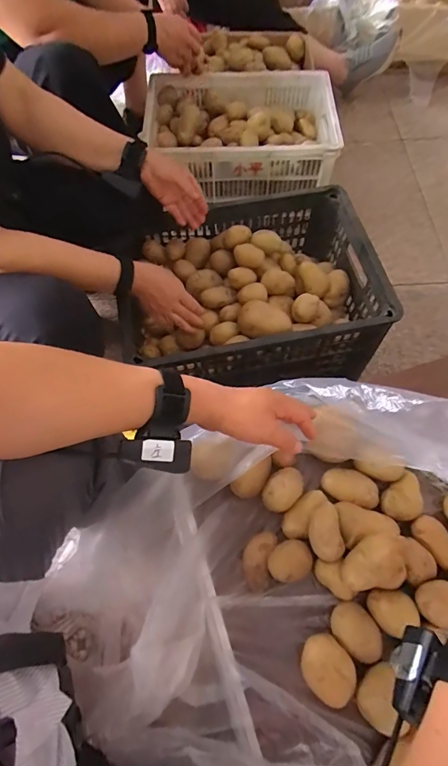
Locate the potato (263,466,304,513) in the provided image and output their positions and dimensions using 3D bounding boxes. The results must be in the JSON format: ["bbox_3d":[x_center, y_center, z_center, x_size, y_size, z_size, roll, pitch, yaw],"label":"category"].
[{"bbox_3d":[0.083,0.151,0.546,0.044,0.033,0.064,35,69,15],"label":"potato"}]

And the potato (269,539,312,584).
[{"bbox_3d":[0.084,0.230,0.502,0.055,0.033,0.044,-23,66,-11],"label":"potato"}]

